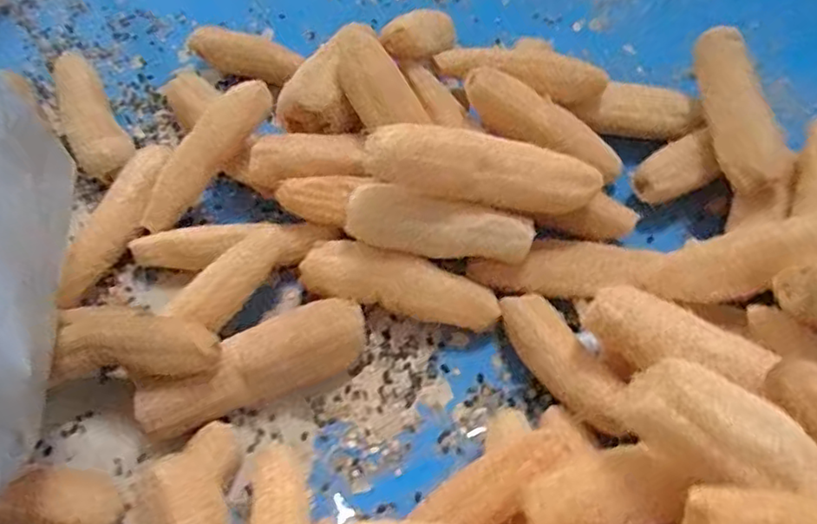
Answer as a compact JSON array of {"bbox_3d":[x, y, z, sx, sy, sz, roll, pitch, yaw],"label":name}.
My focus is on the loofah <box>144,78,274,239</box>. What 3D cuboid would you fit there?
[{"bbox_3d":[-0.259,-0.133,0.790,0.055,0.048,0.235,45,99,23],"label":"loofah"}]

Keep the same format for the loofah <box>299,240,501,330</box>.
[{"bbox_3d":[-0.014,0.026,0.725,0.237,0.051,0.071,16,65,13],"label":"loofah"}]

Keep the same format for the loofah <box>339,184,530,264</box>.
[{"bbox_3d":[0.036,-0.041,0.708,0.214,0.079,0.064,3,63,6],"label":"loofah"}]

